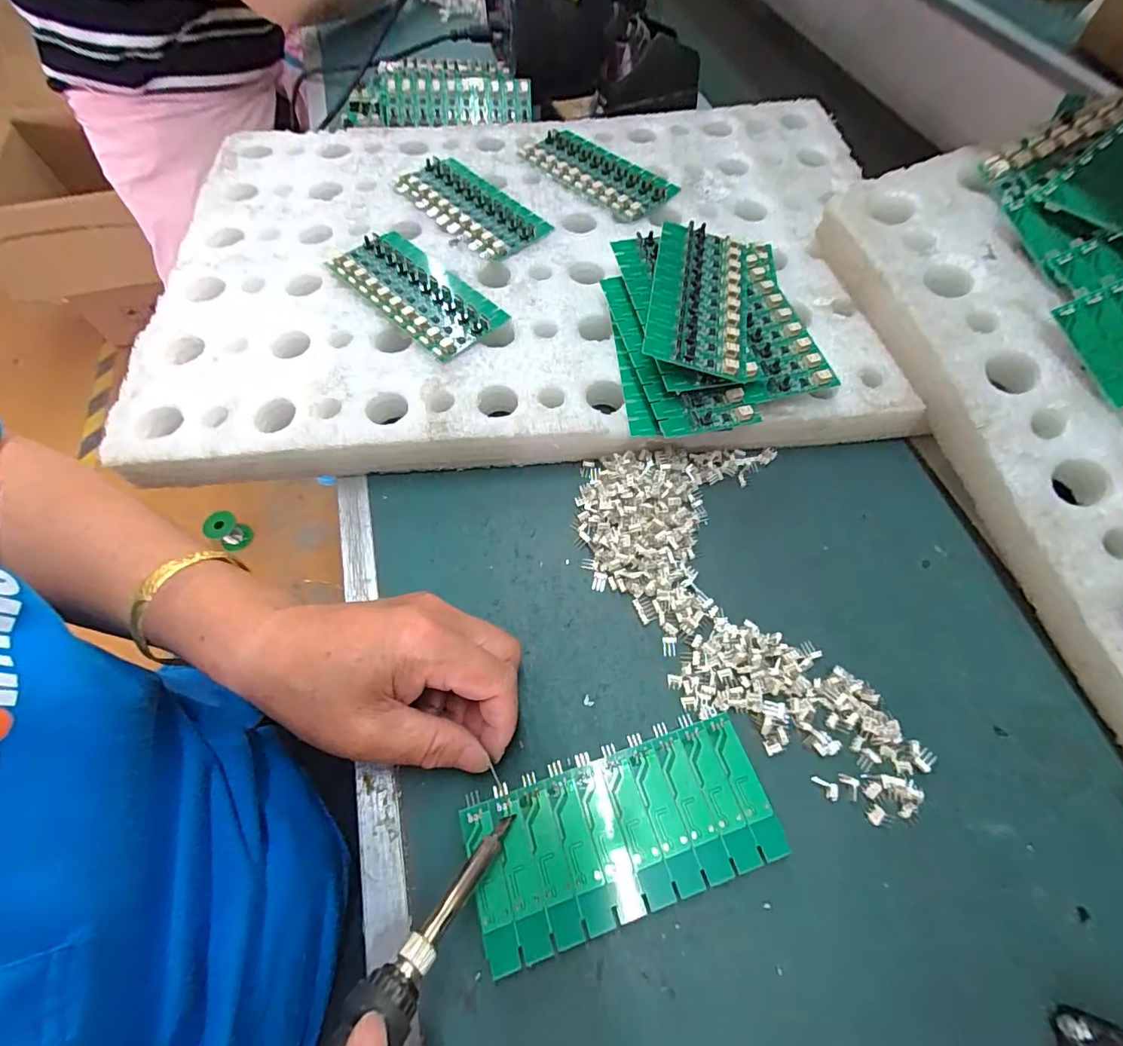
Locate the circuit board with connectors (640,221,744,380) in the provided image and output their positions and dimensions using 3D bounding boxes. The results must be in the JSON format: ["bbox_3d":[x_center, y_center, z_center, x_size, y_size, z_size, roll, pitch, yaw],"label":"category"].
[{"bbox_3d":[0.088,-0.148,0.319,0.062,0.007,0.136,11,61,-4],"label":"circuit board with connectors"}]

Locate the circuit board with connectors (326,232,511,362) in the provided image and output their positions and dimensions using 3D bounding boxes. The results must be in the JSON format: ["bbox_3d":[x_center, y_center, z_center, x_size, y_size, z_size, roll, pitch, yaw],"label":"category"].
[{"bbox_3d":[-0.105,-0.169,0.358,0.061,0.011,0.134,-41,69,-19],"label":"circuit board with connectors"}]

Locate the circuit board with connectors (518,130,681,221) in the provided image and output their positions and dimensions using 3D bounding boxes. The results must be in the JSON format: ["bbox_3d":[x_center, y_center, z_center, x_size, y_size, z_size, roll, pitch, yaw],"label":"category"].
[{"bbox_3d":[0.030,-0.304,0.429,0.135,0.009,0.059,40,69,19],"label":"circuit board with connectors"}]

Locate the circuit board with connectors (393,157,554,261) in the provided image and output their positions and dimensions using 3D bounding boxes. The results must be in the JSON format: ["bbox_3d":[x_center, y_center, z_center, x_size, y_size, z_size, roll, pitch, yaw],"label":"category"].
[{"bbox_3d":[-0.076,-0.262,0.408,0.066,0.011,0.139,-39,68,-18],"label":"circuit board with connectors"}]

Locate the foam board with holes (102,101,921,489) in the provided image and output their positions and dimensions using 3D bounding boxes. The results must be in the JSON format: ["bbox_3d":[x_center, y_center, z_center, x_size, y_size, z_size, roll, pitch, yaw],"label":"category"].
[{"bbox_3d":[-0.022,-0.205,0.397,0.544,0.051,0.369,-5,62,-2],"label":"foam board with holes"}]

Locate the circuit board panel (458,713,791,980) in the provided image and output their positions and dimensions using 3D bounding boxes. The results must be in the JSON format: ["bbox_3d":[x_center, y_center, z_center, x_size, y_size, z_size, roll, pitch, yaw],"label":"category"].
[{"bbox_3d":[0.027,0.143,0.232,0.137,0.011,0.062,-16,63,-8],"label":"circuit board panel"}]

